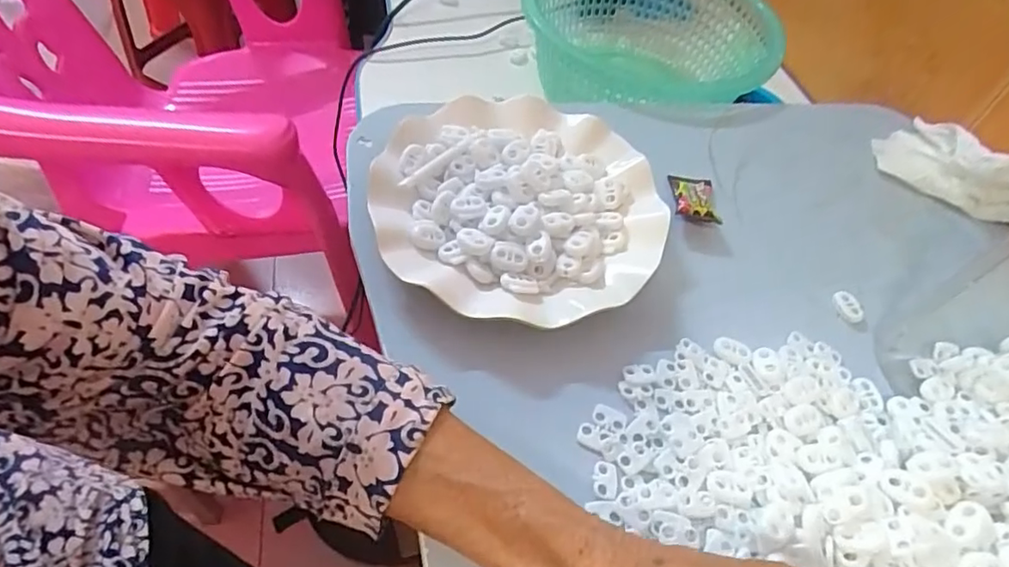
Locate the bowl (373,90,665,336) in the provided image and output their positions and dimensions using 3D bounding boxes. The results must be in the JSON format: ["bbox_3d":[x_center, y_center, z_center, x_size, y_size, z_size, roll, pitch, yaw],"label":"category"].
[{"bbox_3d":[0.010,-0.048,0.377,0.176,0.040,0.173,4,52,-5],"label":"bowl"}]

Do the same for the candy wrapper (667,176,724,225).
[{"bbox_3d":[0.132,-0.060,0.407,0.029,0.011,0.049,9,52,-1],"label":"candy wrapper"}]

